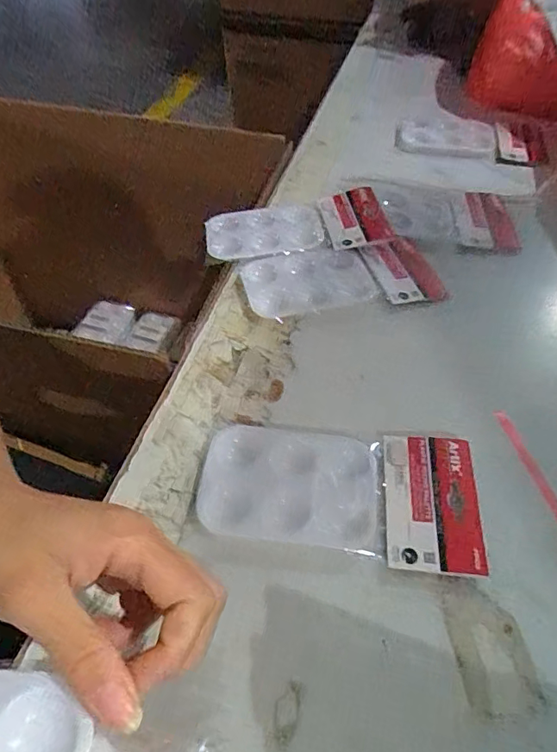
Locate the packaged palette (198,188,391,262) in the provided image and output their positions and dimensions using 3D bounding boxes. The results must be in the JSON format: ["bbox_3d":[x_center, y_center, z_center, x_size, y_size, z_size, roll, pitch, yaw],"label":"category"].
[{"bbox_3d":[0.019,-0.163,0.542,0.193,0.021,0.095,-3,51,0],"label":"packaged palette"}]

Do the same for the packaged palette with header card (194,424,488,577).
[{"bbox_3d":[0.042,0.082,0.356,0.191,0.012,0.094,4,51,5],"label":"packaged palette with header card"}]

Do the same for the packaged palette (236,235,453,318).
[{"bbox_3d":[0.065,-0.098,0.499,0.196,0.018,0.082,-6,51,-3],"label":"packaged palette"}]

